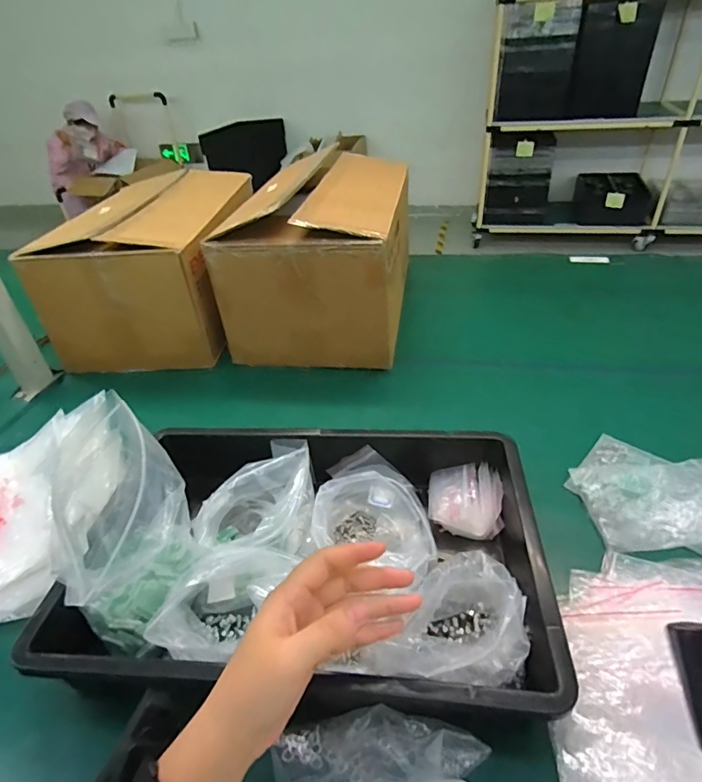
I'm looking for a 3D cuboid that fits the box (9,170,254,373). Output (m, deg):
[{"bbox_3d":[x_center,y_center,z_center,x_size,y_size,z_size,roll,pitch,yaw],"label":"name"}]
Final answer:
[{"bbox_3d":[-0.376,-0.253,0.965,0.315,0.234,0.435,-2,37,3],"label":"box"}]

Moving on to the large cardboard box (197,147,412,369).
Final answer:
[{"bbox_3d":[-0.050,-0.248,0.895,0.279,0.251,0.357,3,38,10],"label":"large cardboard box"}]

